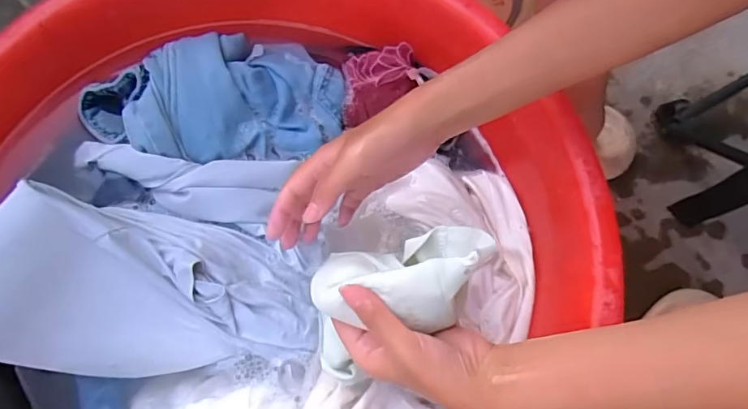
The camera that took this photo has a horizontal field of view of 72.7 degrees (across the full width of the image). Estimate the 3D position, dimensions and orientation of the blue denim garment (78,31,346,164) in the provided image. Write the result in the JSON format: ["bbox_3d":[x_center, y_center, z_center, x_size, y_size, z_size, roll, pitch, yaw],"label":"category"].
[{"bbox_3d":[-0.153,-0.108,0.481,0.236,0.048,0.136,-6,74,-7],"label":"blue denim garment"}]

